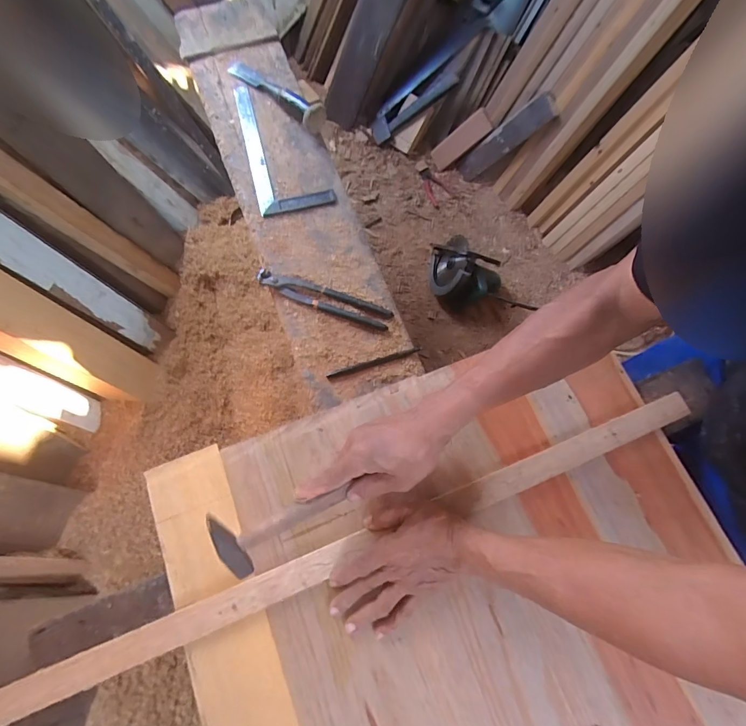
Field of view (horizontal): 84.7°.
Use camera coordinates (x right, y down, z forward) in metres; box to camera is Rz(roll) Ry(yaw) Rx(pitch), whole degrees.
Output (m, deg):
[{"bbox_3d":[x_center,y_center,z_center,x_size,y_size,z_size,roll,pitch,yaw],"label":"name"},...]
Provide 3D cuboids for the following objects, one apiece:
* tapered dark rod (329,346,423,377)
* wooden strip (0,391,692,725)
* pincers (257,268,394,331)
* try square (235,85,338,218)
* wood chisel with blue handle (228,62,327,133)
[{"bbox_3d":[0.002,-0.001,0.626,0.147,0.010,0.009,-16,75,-10],"label":"tapered dark rod"},{"bbox_3d":[0.004,0.209,0.496,0.894,0.013,0.047,-21,71,-9],"label":"wooden strip"},{"bbox_3d":[-0.078,-0.102,0.649,0.219,0.024,0.038,20,72,2],"label":"pincers"},{"bbox_3d":[-0.163,-0.397,0.736,0.128,0.024,0.277,-14,71,-5],"label":"try square"},{"bbox_3d":[-0.181,-0.510,0.755,0.233,0.030,0.046,42,76,14],"label":"wood chisel with blue handle"}]

